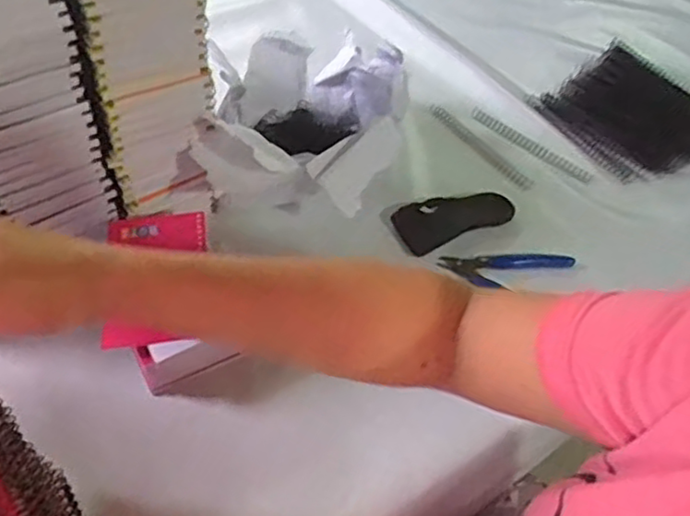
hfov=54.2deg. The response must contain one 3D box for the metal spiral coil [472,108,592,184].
[{"bbox_3d":[0.212,-0.130,0.774,0.015,0.010,0.159,-35,61,-29],"label":"metal spiral coil"}]

